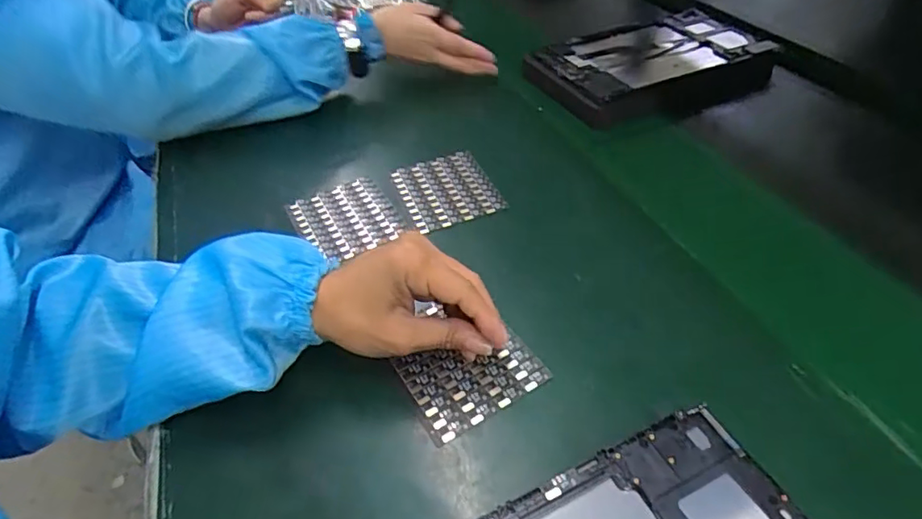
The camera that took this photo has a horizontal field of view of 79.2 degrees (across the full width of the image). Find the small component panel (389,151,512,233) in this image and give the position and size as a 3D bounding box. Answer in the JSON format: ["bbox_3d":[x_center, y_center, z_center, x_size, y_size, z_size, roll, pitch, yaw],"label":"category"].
[{"bbox_3d":[-0.014,-0.062,0.500,0.078,0.009,0.091,-17,43,-12],"label":"small component panel"}]

